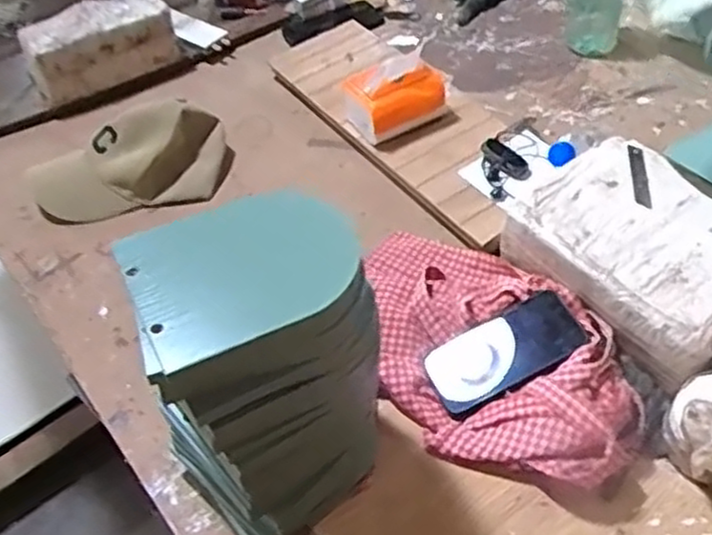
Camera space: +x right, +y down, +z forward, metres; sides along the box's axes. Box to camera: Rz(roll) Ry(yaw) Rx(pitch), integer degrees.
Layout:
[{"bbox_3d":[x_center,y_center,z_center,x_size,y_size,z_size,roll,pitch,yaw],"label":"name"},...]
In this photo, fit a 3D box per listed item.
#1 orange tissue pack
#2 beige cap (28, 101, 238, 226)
[{"bbox_3d":[0.054,-0.256,1.035,0.133,0.094,0.104,-22,50,-13],"label":"orange tissue pack"},{"bbox_3d":[-0.317,-0.147,1.032,0.261,0.125,0.138,-27,52,-14],"label":"beige cap"}]

